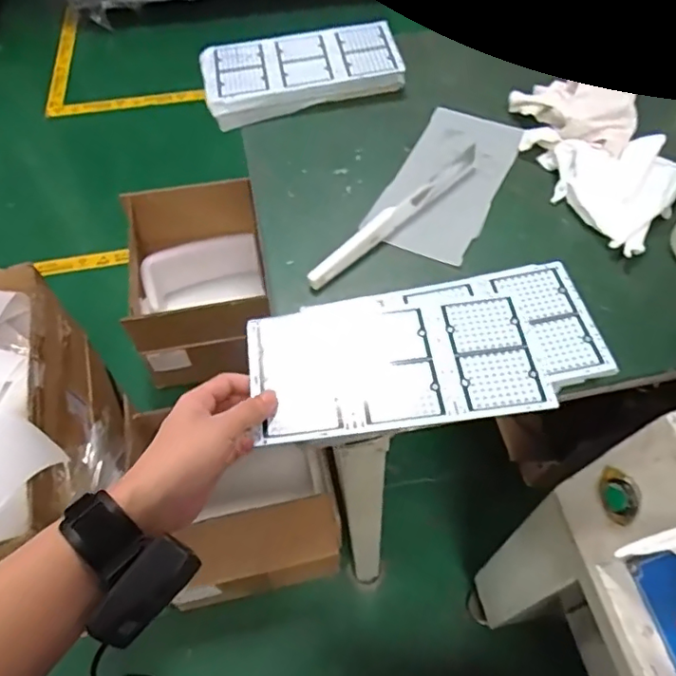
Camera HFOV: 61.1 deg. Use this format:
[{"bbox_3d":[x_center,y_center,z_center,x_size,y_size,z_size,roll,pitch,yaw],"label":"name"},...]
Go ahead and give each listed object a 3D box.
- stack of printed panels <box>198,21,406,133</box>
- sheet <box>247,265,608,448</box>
[{"bbox_3d":[-0.050,-0.354,0.752,0.254,0.044,0.130,-15,57,-9],"label":"stack of printed panels"},{"bbox_3d":[0.075,0.013,0.489,0.290,0.010,0.131,-11,57,-4],"label":"sheet"}]

